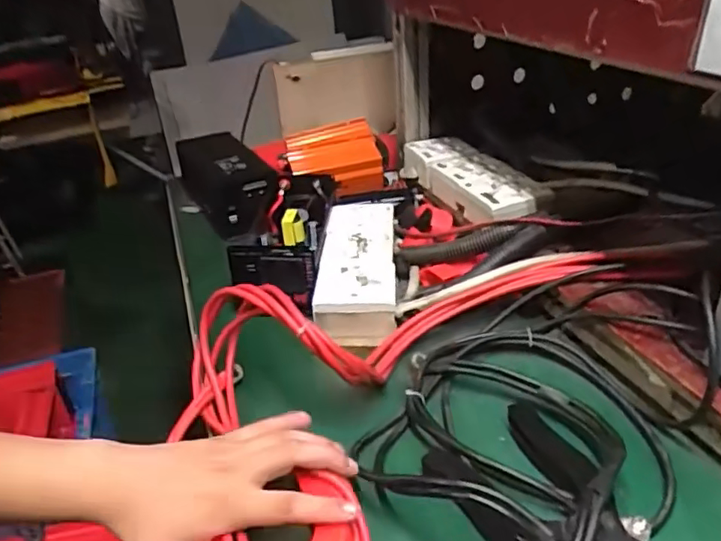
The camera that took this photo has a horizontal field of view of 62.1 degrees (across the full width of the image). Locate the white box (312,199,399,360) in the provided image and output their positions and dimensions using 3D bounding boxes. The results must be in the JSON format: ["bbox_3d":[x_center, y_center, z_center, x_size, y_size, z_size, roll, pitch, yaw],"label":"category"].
[{"bbox_3d":[-0.001,-0.008,0.732,0.088,0.053,0.266,-3,30,5],"label":"white box"}]

